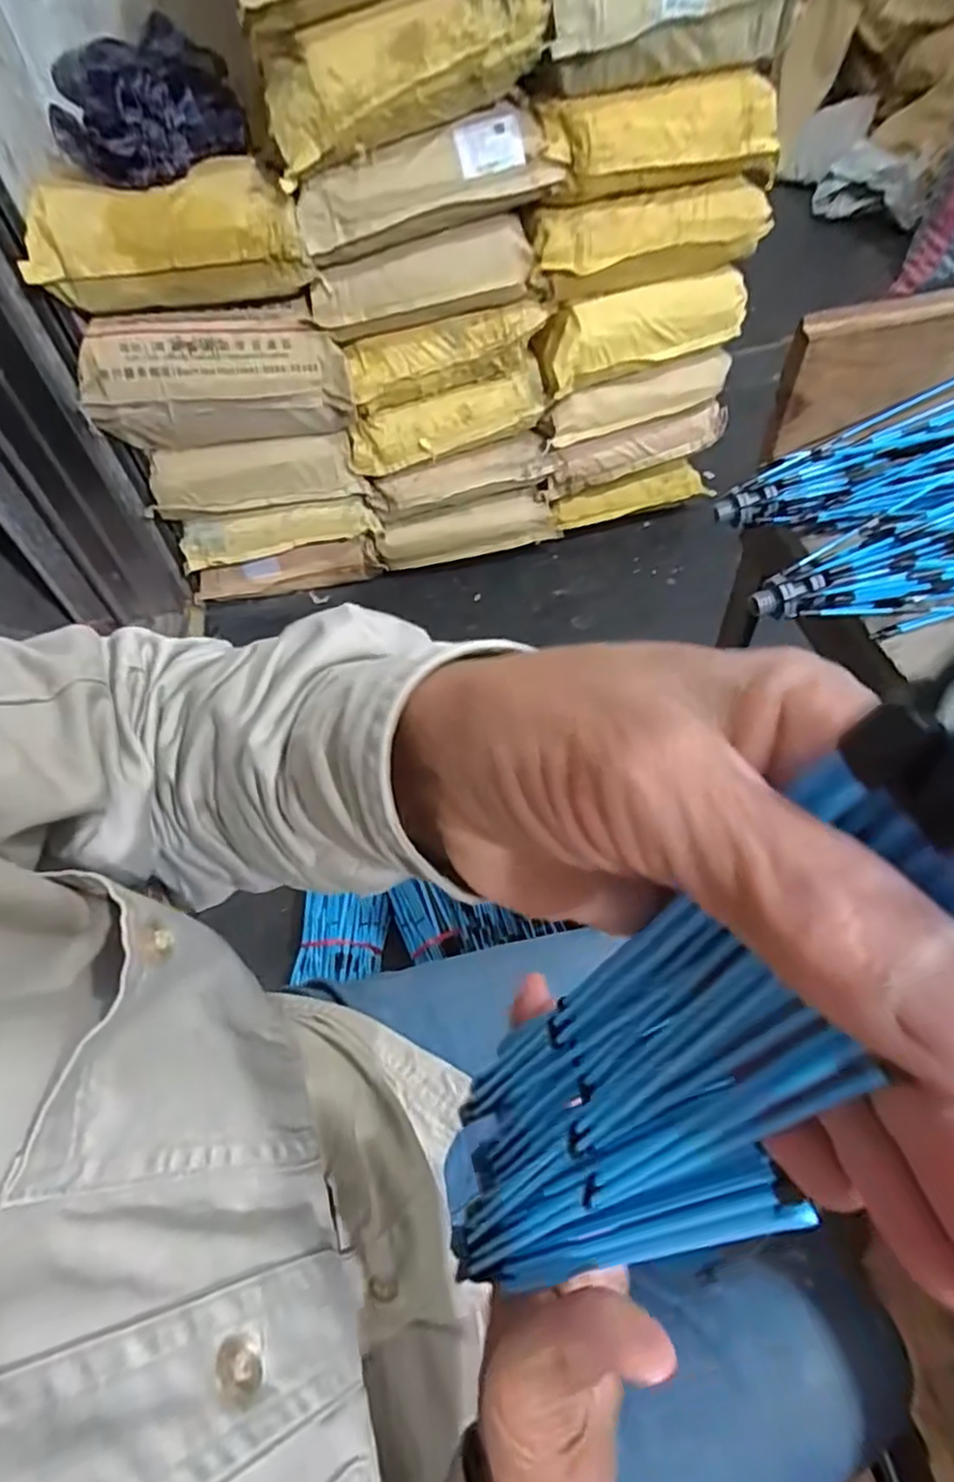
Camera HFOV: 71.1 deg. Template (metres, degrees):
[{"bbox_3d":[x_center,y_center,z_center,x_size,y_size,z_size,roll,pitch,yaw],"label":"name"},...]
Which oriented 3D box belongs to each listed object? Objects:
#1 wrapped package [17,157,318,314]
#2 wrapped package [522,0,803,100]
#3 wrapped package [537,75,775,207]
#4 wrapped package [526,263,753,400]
[{"bbox_3d":[-0.481,-0.783,1.051,0.406,0.159,0.135,-10,52,-2],"label":"wrapped package"},{"bbox_3d":[0.299,-1.120,1.022,0.419,0.152,0.139,-15,52,-6],"label":"wrapped package"},{"bbox_3d":[0.319,-1.021,1.137,0.413,0.134,0.111,-14,52,-5],"label":"wrapped package"},{"bbox_3d":[0.329,-0.829,1.338,0.414,0.144,0.099,-14,52,-5],"label":"wrapped package"}]

